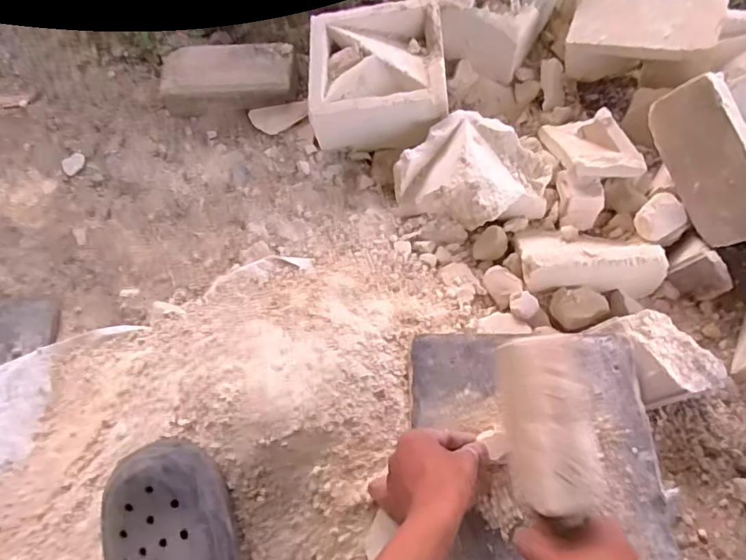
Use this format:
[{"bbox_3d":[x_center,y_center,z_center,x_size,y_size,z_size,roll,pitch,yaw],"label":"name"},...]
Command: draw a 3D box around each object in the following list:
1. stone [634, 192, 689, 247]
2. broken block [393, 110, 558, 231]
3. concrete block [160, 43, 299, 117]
[{"bbox_3d":[0.379,-0.077,0.721,0.061,0.041,0.057,-1,63,2],"label":"stone"},{"bbox_3d":[0.143,-0.148,0.768,0.201,0.085,0.140,17,65,11],"label":"broken block"},{"bbox_3d":[-0.232,-0.328,0.898,0.219,0.060,0.104,-1,63,2],"label":"concrete block"}]

